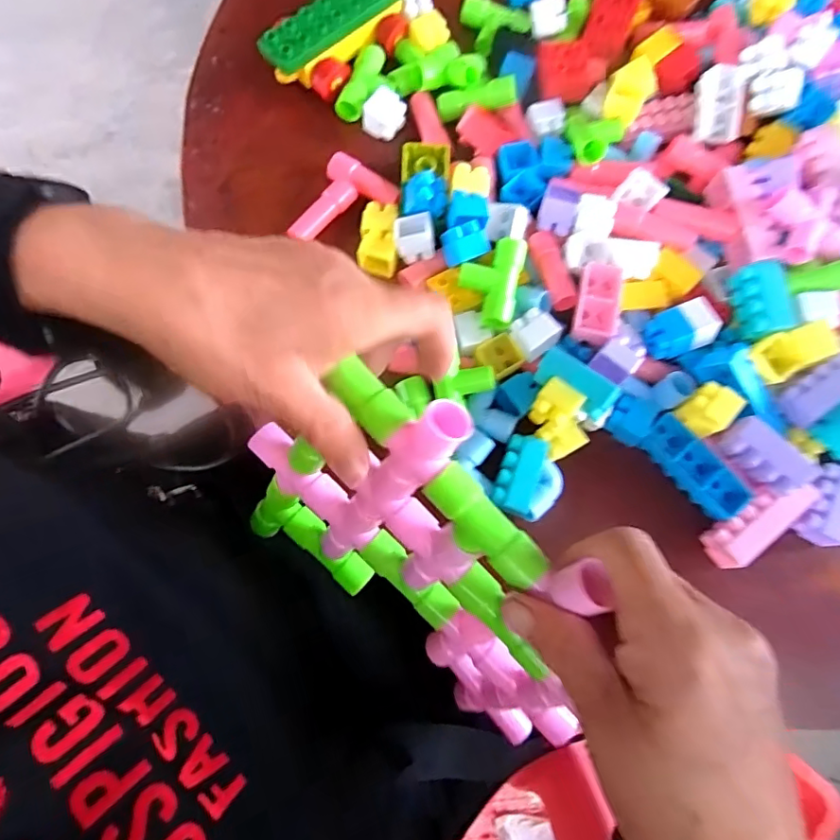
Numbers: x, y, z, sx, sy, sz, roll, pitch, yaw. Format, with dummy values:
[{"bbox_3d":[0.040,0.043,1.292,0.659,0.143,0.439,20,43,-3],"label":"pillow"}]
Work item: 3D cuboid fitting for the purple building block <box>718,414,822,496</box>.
[{"bbox_3d":[0.206,0.023,0.321,0.024,0.022,0.053,-41,79,-10],"label":"purple building block"}]

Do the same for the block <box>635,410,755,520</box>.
[{"bbox_3d":[0.175,0.030,0.342,0.026,0.020,0.069,-40,79,-10],"label":"block"}]

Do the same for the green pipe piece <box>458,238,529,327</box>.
[{"bbox_3d":[0.045,-0.090,0.347,0.038,0.014,0.058,13,76,3],"label":"green pipe piece"}]

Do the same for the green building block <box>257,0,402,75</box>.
[{"bbox_3d":[-0.060,-0.300,0.398,0.127,0.010,0.033,-39,95,-11],"label":"green building block"}]

